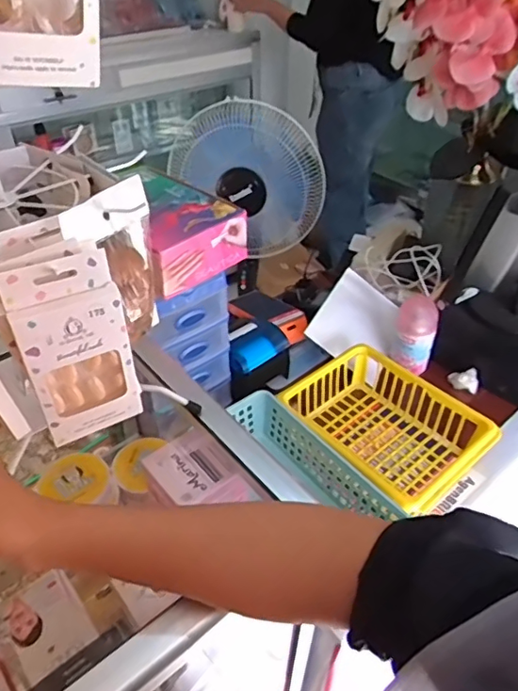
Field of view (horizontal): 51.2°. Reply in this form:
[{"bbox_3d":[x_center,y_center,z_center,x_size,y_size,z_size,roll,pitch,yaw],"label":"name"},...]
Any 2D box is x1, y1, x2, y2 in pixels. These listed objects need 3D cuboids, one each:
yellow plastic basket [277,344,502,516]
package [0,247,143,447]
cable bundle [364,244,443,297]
[{"bbox_3d":[0.170,0.120,0.776,0.198,0.090,0.253,-28,48,-29],"label":"yellow plastic basket"},{"bbox_3d":[-0.124,0.005,0.373,0.068,0.136,0.019,-18,44,-21],"label":"package"},{"bbox_3d":[0.281,-0.147,1.045,0.154,0.102,0.043,2,41,2],"label":"cable bundle"}]

